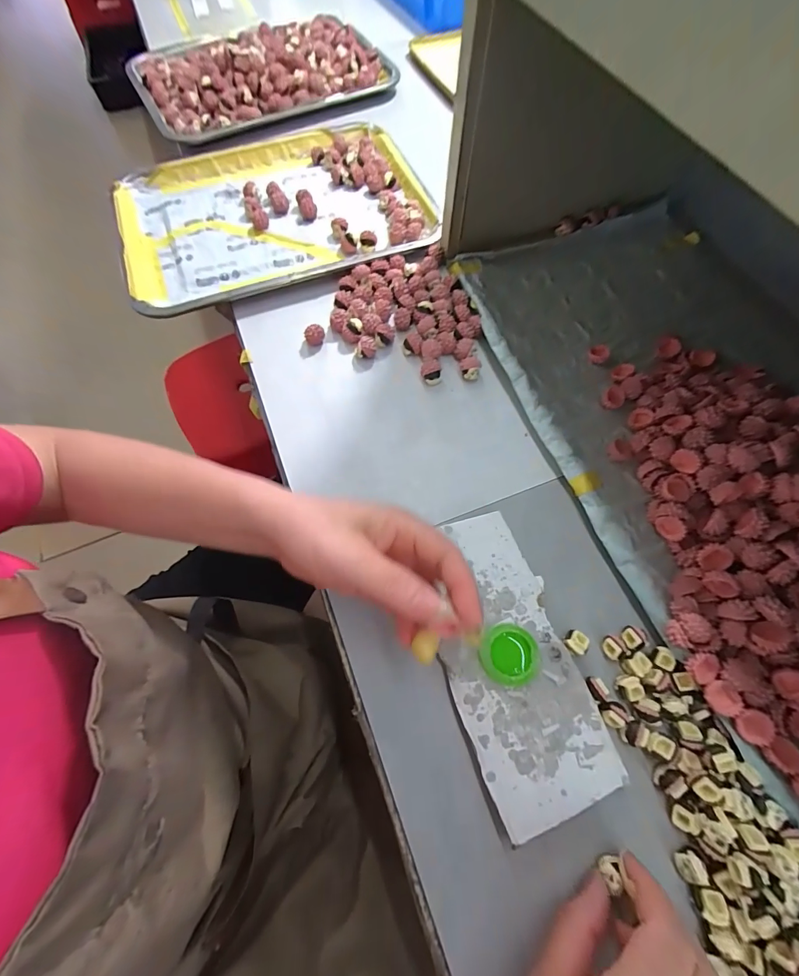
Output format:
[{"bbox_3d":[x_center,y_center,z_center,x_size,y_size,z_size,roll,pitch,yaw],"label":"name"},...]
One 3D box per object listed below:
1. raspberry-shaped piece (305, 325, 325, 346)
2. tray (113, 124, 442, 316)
[{"bbox_3d":[-0.085,-0.152,0.394,0.014,0.019,0.016,33,69,13],"label":"raspberry-shaped piece"},{"bbox_3d":[-0.155,-0.335,0.477,0.359,0.033,0.286,-16,67,-8],"label":"tray"}]

